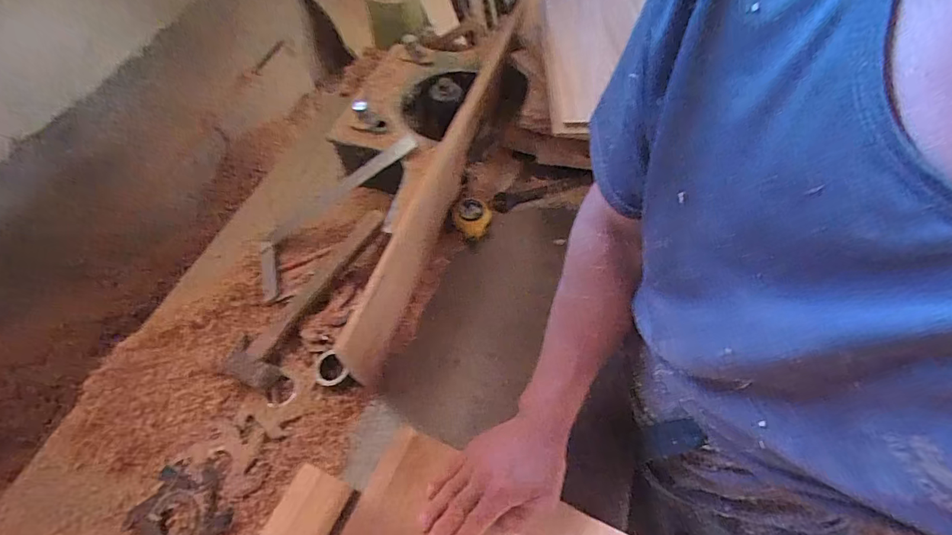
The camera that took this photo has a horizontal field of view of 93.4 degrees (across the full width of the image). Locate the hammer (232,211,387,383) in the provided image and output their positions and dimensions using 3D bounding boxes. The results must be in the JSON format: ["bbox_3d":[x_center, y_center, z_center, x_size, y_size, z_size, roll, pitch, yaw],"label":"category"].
[{"bbox_3d":[-0.228,0.031,0.620,0.081,0.051,0.284,21,60,16],"label":"hammer"}]

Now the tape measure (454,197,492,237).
[{"bbox_3d":[-0.005,-0.076,0.691,0.057,0.039,0.052,-1,57,2],"label":"tape measure"}]

